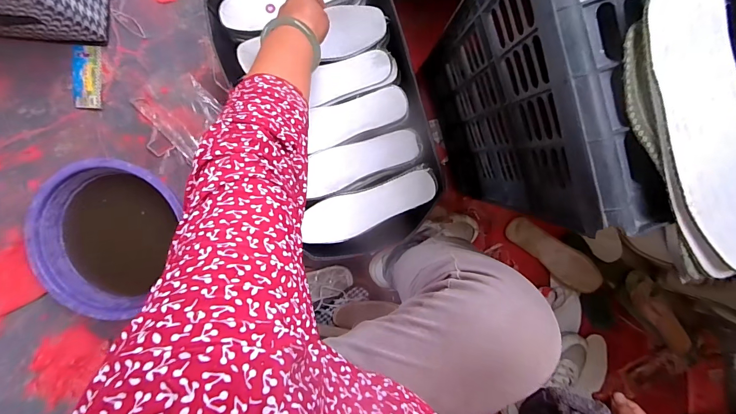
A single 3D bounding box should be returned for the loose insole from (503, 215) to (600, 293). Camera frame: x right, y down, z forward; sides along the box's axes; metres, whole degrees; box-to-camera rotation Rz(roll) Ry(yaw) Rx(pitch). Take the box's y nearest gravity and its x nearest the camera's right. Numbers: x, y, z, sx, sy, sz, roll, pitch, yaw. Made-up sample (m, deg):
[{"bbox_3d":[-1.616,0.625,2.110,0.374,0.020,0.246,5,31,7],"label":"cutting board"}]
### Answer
[{"bbox_3d":[0.403,0.103,0.766,0.228,0.008,0.070,40,110,0],"label":"loose insole"}]

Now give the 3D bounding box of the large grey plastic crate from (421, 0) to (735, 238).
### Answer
[{"bbox_3d":[0.306,-0.173,0.476,0.327,0.408,0.268,-18,97,1],"label":"large grey plastic crate"}]

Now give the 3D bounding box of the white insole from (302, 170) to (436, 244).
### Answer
[{"bbox_3d":[0.001,0.004,0.585,0.227,0.019,0.072,-18,97,1],"label":"white insole"}]

